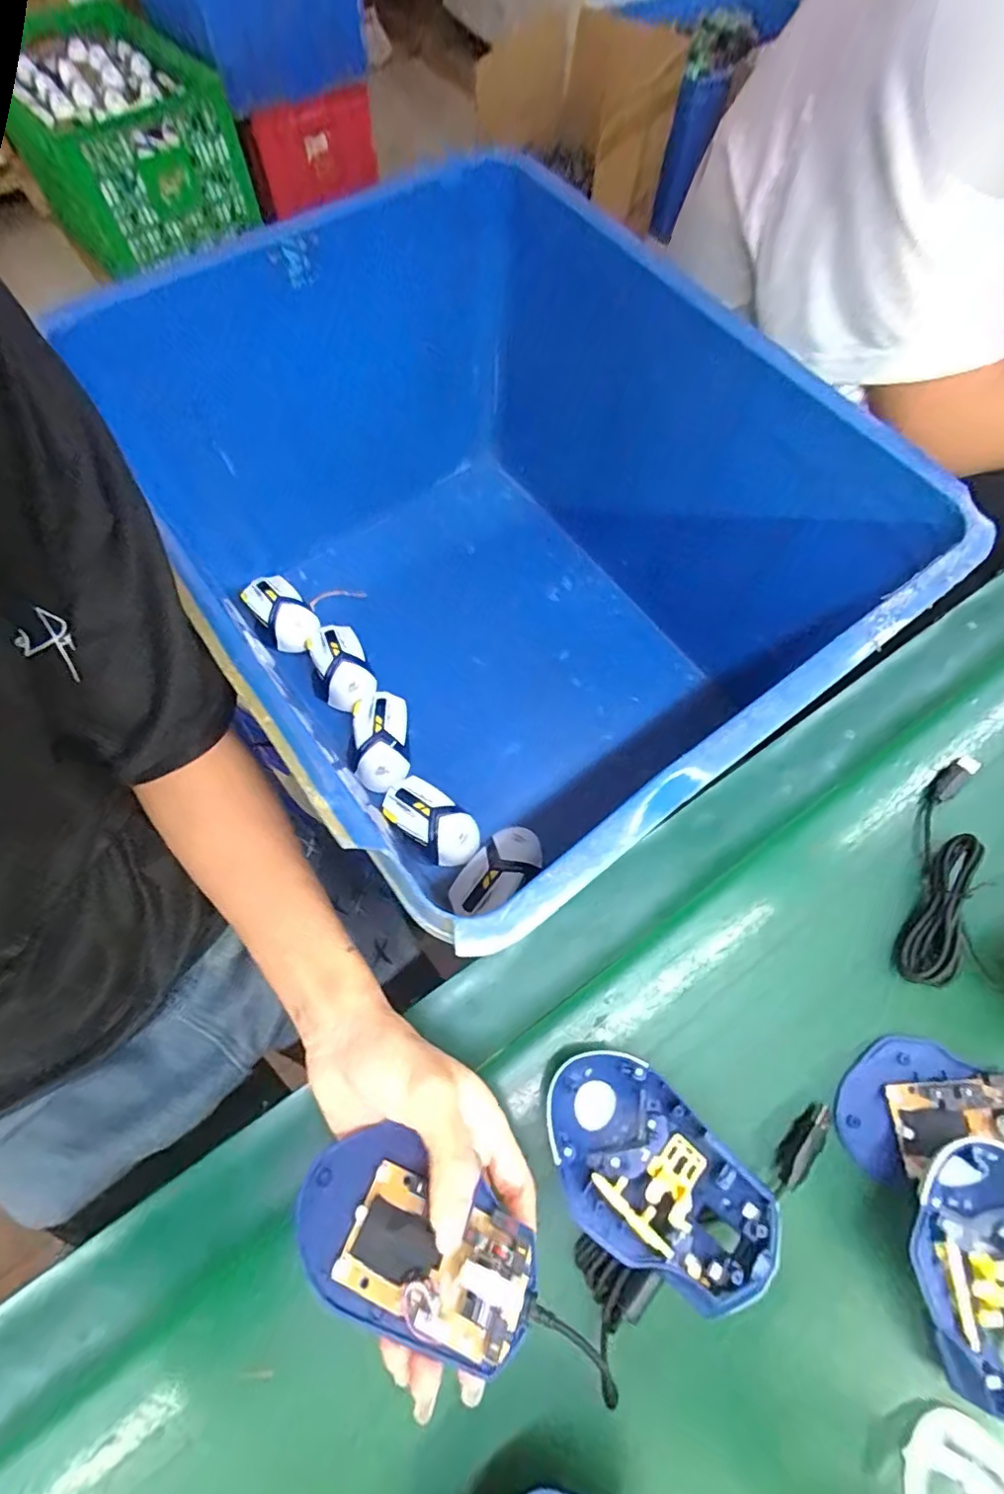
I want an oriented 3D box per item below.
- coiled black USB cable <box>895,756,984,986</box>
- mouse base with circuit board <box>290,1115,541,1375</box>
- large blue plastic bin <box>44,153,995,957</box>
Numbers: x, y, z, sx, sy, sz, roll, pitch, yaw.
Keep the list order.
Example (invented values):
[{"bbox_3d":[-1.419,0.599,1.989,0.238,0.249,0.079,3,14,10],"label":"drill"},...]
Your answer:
[{"bbox_3d":[0.293,0.075,0.363,0.033,0.026,0.163,26,71,8],"label":"coiled black USB cable"},{"bbox_3d":[-0.040,0.222,0.249,0.110,0.023,0.060,20,50,15],"label":"mouse base with circuit board"},{"bbox_3d":[-0.034,-0.218,0.600,0.500,0.363,0.721,-31,73,-12],"label":"large blue plastic bin"}]

